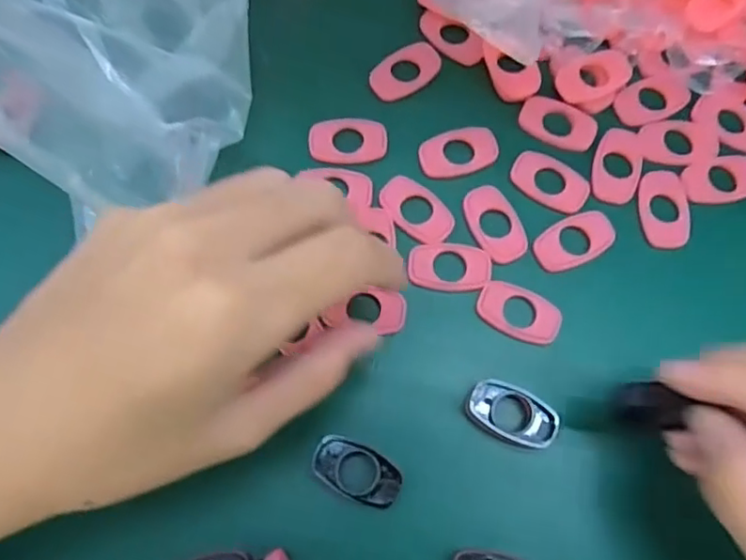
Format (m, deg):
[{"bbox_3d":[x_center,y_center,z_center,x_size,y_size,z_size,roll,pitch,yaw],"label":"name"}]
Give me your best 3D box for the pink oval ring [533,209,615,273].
[{"bbox_3d":[0.081,-0.016,0.246,0.035,0.004,0.019,-26,76,-7],"label":"pink oval ring"}]

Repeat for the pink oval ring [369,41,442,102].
[{"bbox_3d":[0.014,-0.091,0.265,0.033,0.004,0.021,-42,79,-10],"label":"pink oval ring"}]

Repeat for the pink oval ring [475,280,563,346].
[{"bbox_3d":[0.056,0.013,0.238,0.032,0.004,0.019,24,76,6],"label":"pink oval ring"}]

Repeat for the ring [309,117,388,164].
[{"bbox_3d":[-0.010,-0.059,0.257,0.032,0.004,0.020,-4,75,-1],"label":"ring"}]

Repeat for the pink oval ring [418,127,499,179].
[{"bbox_3d":[0.036,-0.054,0.254,0.033,0.004,0.020,-14,75,-3],"label":"pink oval ring"}]

